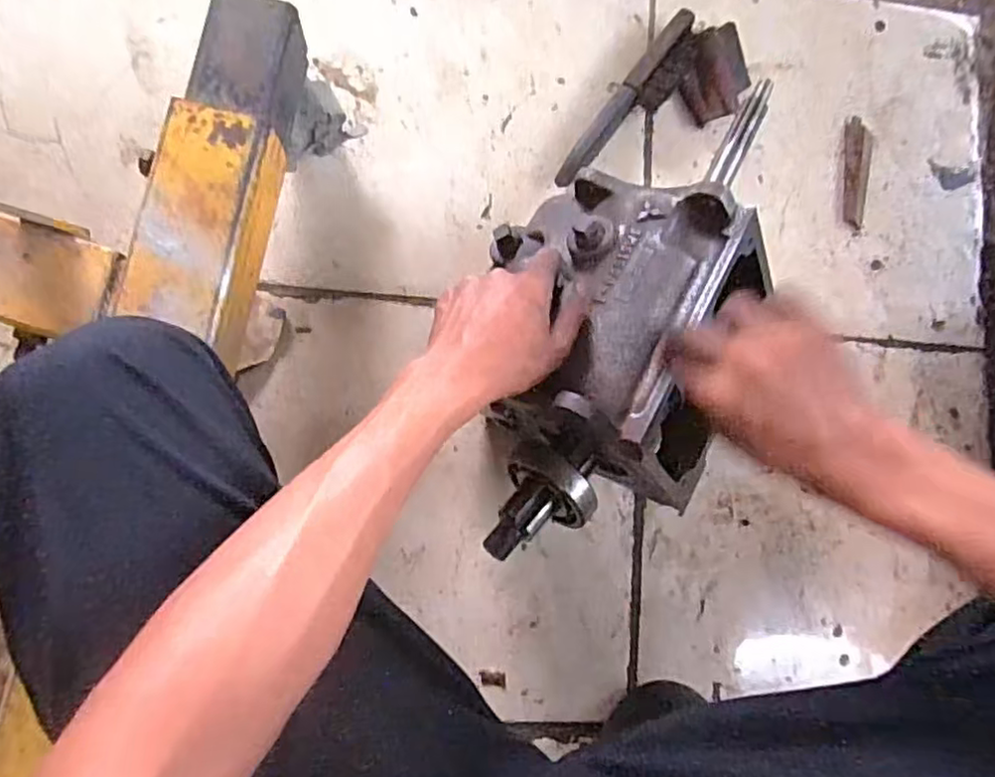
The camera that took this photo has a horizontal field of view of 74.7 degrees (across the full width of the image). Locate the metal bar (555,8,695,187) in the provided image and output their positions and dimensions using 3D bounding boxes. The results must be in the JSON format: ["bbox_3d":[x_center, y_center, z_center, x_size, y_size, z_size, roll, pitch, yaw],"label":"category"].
[{"bbox_3d":[0.130,-0.301,0.677,0.025,0.033,0.231,39,81,-3],"label":"metal bar"}]

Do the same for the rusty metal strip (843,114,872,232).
[{"bbox_3d":[0.393,-0.238,0.715,0.030,0.007,0.120,6,84,-7],"label":"rusty metal strip"}]

